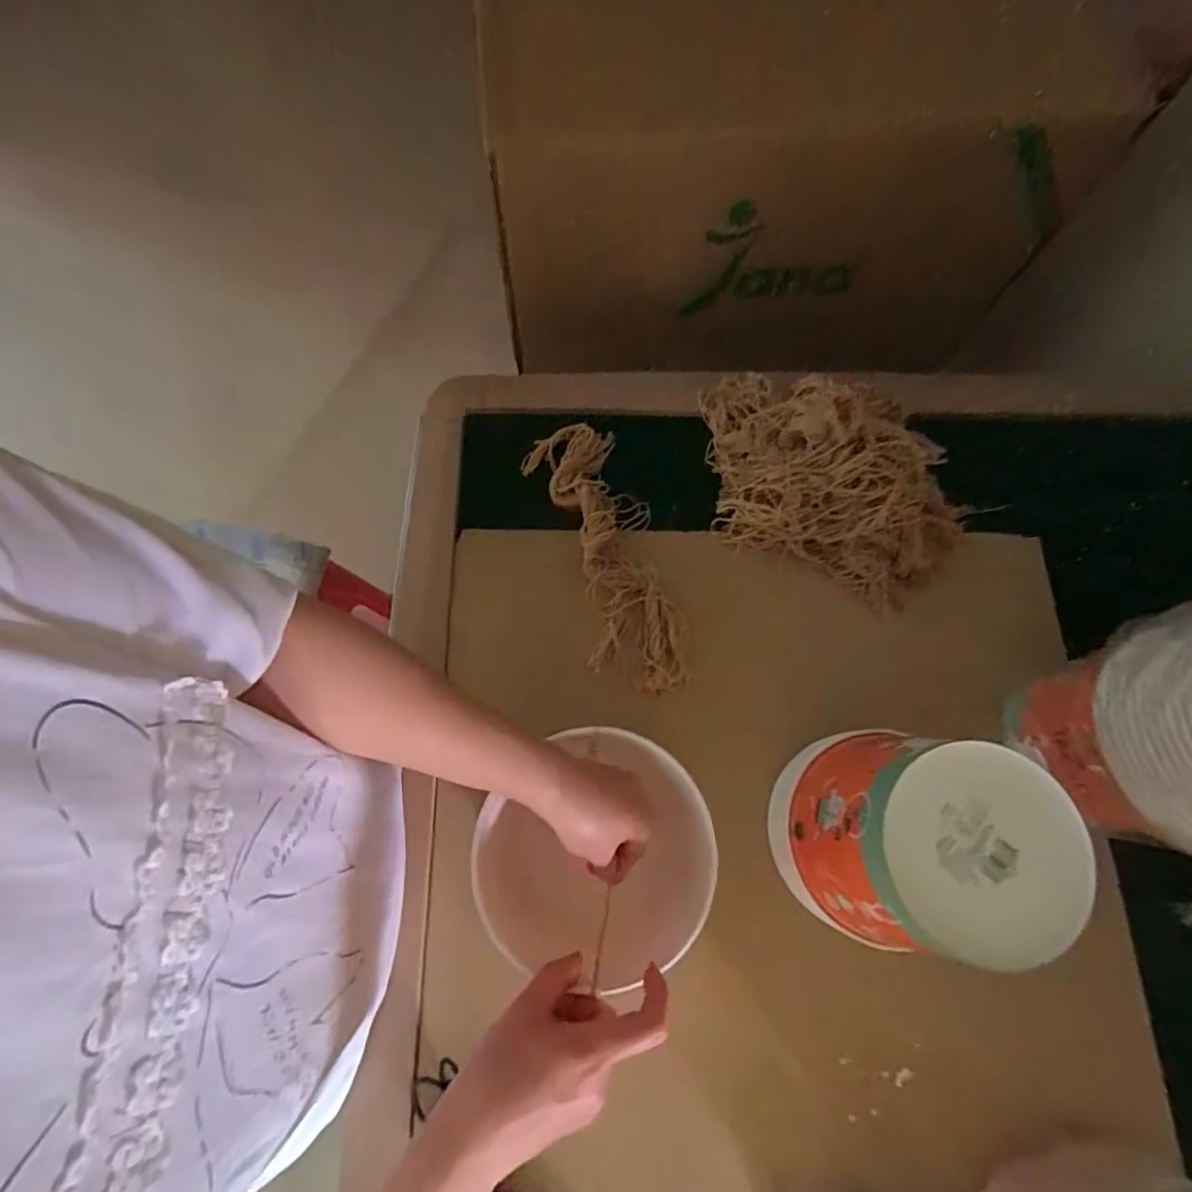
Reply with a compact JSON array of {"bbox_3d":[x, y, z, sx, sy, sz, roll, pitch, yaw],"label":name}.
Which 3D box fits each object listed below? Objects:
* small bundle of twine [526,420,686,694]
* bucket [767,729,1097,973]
[{"bbox_3d":[0.013,-0.042,0.602,0.094,0.033,0.283,-19,75,-7],"label":"small bundle of twine"},{"bbox_3d":[0.220,0.177,0.440,0.137,0.154,0.135,0,73,-1],"label":"bucket"}]

